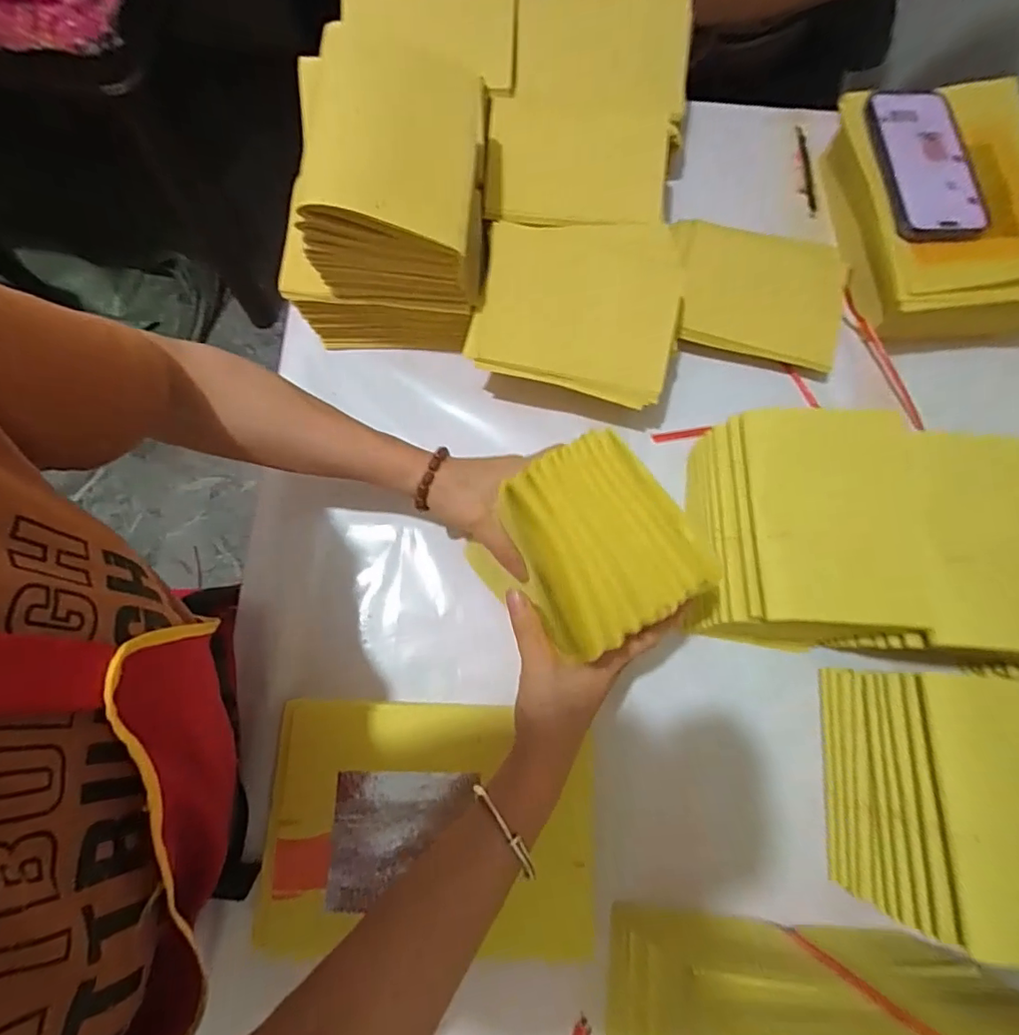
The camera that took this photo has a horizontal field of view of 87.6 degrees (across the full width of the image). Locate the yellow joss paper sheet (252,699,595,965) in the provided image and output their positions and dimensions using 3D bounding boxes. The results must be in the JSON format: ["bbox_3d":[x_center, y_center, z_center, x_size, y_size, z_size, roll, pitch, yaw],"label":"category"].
[{"bbox_3d":[-0.057,0.227,0.400,0.231,0.044,0.162,3,76,-1],"label":"yellow joss paper sheet"}]

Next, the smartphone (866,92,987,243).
[{"bbox_3d":[0.381,-0.324,0.483,0.068,0.010,0.158,-4,76,-3],"label":"smartphone"}]

